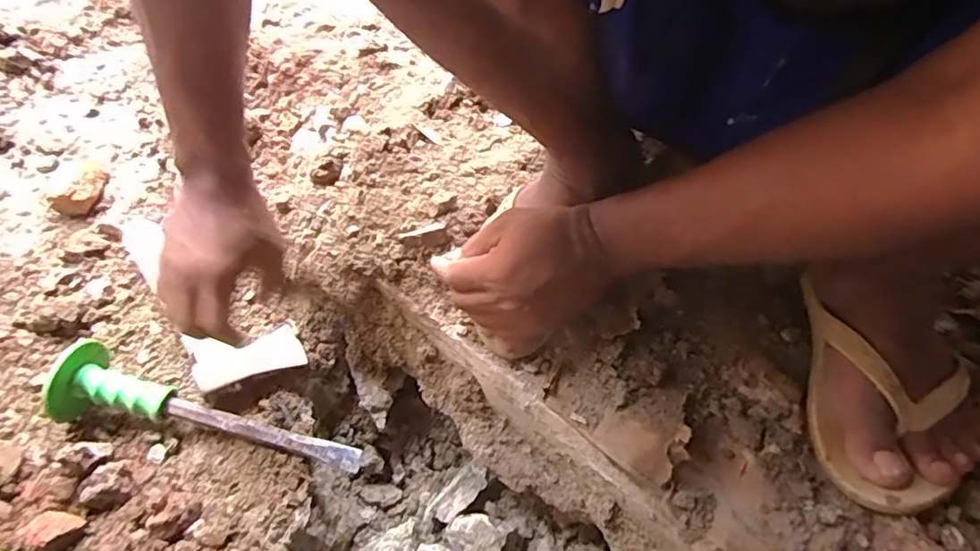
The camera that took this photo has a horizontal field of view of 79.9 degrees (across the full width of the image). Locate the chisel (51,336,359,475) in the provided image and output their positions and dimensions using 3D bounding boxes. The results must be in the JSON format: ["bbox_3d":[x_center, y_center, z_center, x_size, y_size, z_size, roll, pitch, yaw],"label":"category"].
[{"bbox_3d":[-0.261,0.132,0.533,0.276,0.066,0.062,13,52,9],"label":"chisel"}]

